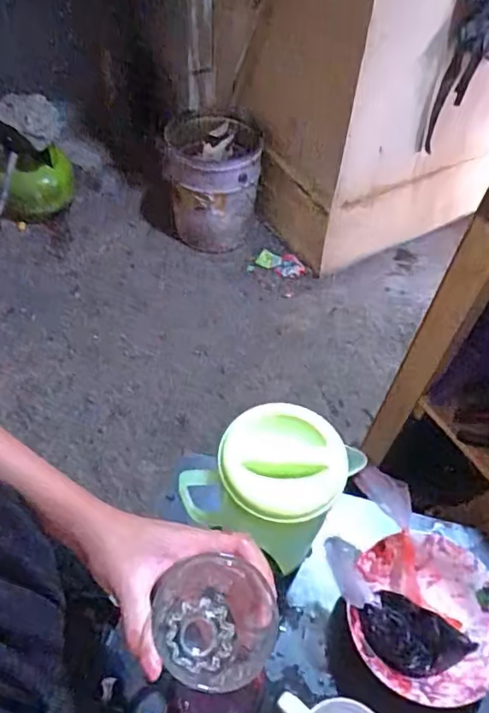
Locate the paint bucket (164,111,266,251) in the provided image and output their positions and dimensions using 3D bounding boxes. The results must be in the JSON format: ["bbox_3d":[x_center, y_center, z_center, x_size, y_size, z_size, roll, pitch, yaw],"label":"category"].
[{"bbox_3d":[-0.097,-0.504,1.723,0.267,0.369,0.272,1,54,-1],"label":"paint bucket"}]

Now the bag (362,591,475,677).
[{"bbox_3d":[0.163,0.268,0.552,0.103,0.035,0.063,26,58,16],"label":"bag"}]

